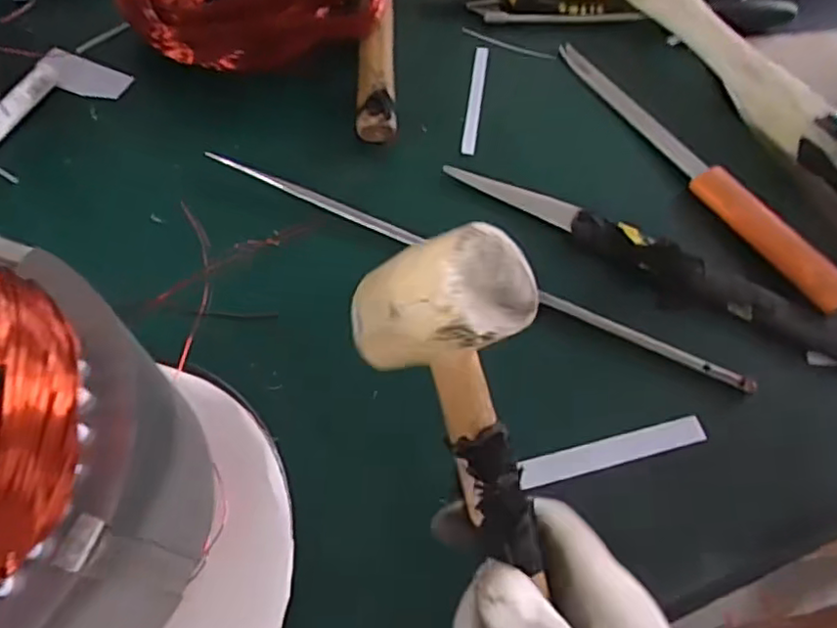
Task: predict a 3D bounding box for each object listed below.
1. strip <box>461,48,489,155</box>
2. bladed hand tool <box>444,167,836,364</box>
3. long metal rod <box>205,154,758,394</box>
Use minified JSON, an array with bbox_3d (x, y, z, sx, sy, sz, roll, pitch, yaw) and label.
[{"bbox_3d":[0.041,-0.156,0.463,0.010,0.004,0.110,9,62,1],"label":"strip"},{"bbox_3d":[0.140,-0.037,0.396,0.263,0.021,0.031,26,63,11],"label":"bladed hand tool"},{"bbox_3d":[0.029,-0.034,0.394,0.358,0.008,0.012,26,63,10],"label":"long metal rod"}]

